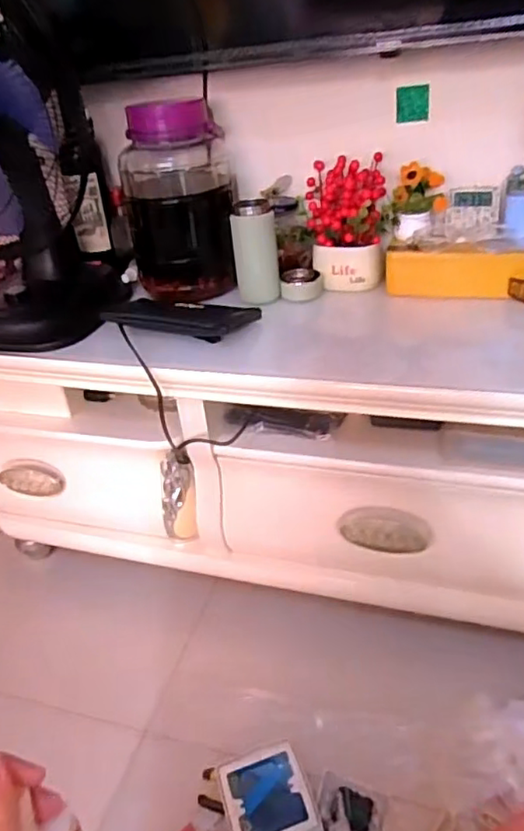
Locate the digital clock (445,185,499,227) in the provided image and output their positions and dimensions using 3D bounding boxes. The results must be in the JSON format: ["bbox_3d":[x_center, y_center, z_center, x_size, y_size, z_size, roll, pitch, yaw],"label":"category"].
[{"bbox_3d":[0.307,-0.305,0.894,0.074,0.060,0.020,-1,-6,12],"label":"digital clock"}]

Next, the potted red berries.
[{"bbox_3d":[0.127,-0.287,0.928,0.117,0.172,0.086,-1,32,9],"label":"potted red berries"}]

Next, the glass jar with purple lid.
[{"bbox_3d":[-0.126,-0.334,0.950,0.161,0.264,0.151,-7,32,0],"label":"glass jar with purple lid"}]

